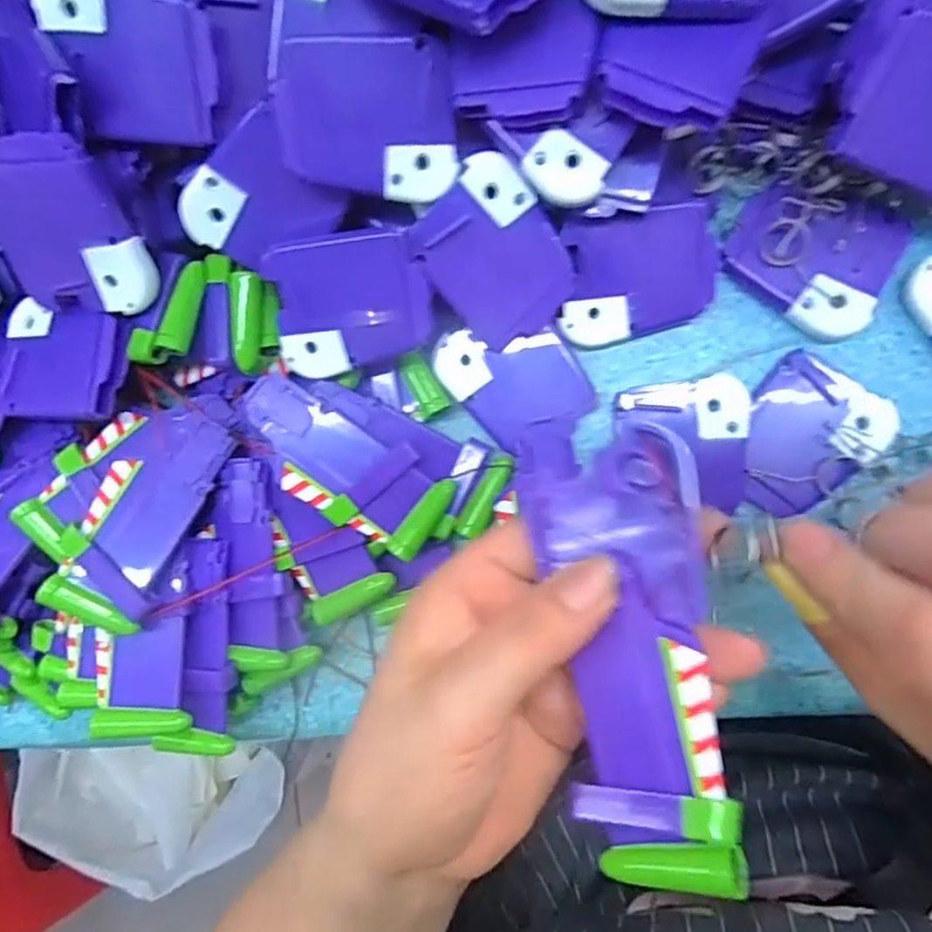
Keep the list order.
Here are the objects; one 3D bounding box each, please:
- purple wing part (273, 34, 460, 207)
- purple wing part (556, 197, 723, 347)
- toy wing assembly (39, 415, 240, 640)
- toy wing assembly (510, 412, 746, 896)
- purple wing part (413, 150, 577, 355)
[{"bbox_3d":[-0.034,-0.120,0.225,0.059,0.004,0.049,-6,116,-9],"label":"purple wing part"},{"bbox_3d":[0.069,-0.077,0.258,0.063,0.004,0.048,-11,109,4],"label":"purple wing part"},{"bbox_3d":[-0.131,0.019,0.262,0.037,0.018,0.089,22,74,8],"label":"toy wing assembly"},{"bbox_3d":[0.046,0.048,0.189,0.056,0.020,0.131,-15,70,34],"label":"toy wing assembly"},{"bbox_3d":[0.012,-0.081,0.249,0.048,0.004,0.062,-36,111,7],"label":"purple wing part"}]

